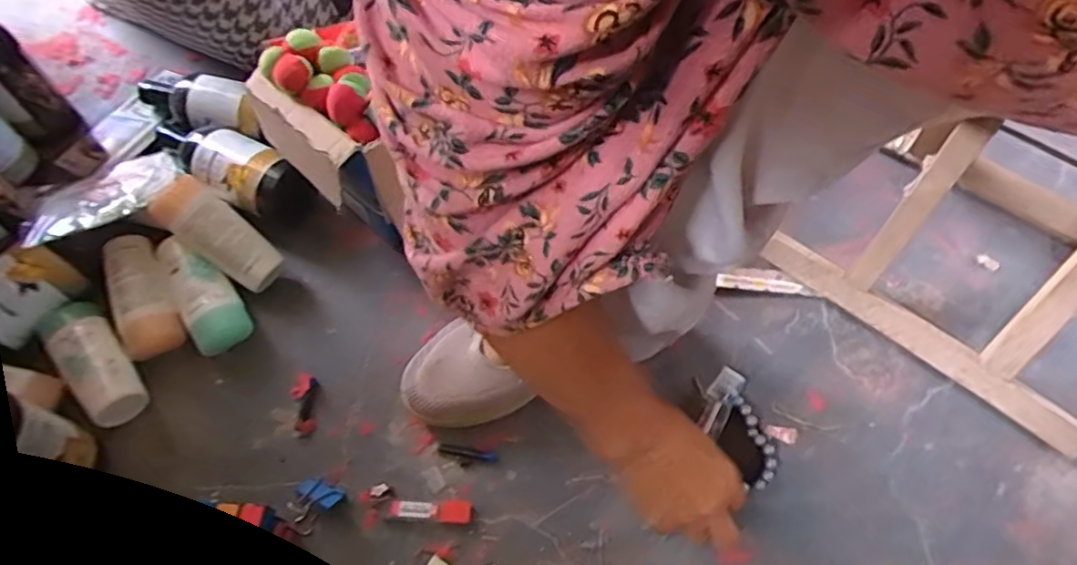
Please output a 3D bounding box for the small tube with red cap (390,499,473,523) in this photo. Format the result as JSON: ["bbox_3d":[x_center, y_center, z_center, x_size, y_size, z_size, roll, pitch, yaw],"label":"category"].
[{"bbox_3d":[-0.081,0.172,0.488,0.060,0.006,0.016,3,60,1],"label":"small tube with red cap"}]

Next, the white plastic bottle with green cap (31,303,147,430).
[{"bbox_3d":[-0.360,0.066,0.525,0.043,0.036,0.116,-35,66,-18],"label":"white plastic bottle with green cap"}]

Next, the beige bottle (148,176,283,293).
[{"bbox_3d":[-0.285,-0.045,0.566,0.121,0.030,0.049,37,66,5],"label":"beige bottle"}]

